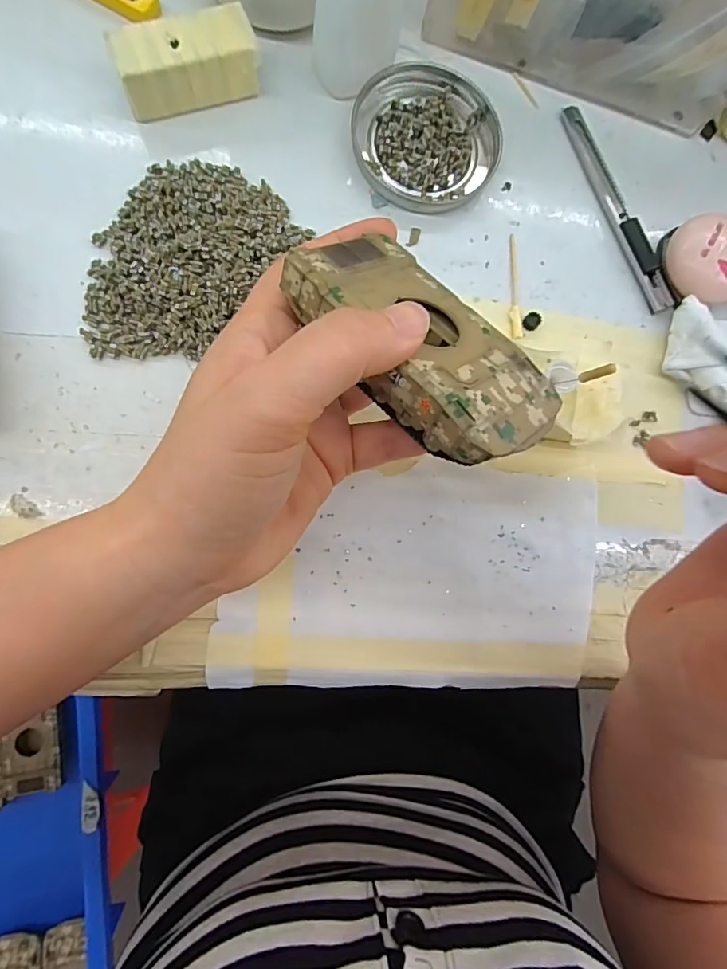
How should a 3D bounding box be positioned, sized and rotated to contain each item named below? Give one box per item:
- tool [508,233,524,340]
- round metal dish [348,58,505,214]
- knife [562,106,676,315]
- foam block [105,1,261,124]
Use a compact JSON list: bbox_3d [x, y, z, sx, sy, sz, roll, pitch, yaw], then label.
[{"bbox_3d":[0.081,-0.108,0.257,0.007,0.004,0.060,-1,84,-7],"label":"tool"},{"bbox_3d":[0.035,-0.187,0.255,0.077,0.011,0.078,1,84,-7],"label":"round metal dish"},{"bbox_3d":[0.144,-0.157,0.267,0.016,0.009,0.126,-21,87,-8],"label":"knife"},{"bbox_3d":[-0.084,-0.203,0.230,0.064,0.025,0.026,-20,87,-8],"label":"foam block"}]

